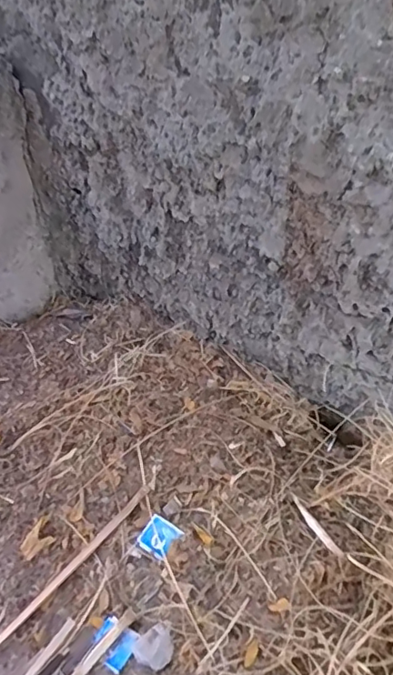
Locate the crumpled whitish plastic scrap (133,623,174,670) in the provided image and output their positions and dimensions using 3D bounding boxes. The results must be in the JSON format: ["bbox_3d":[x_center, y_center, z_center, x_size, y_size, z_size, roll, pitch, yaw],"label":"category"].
[{"bbox_3d":[-0.063,0.459,0.785,0.055,0.023,0.056,-2,37,2],"label":"crumpled whitish plastic scrap"}]

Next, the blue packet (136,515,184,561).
[{"bbox_3d":[-0.064,0.340,0.909,0.059,0.004,0.060,28,61,25],"label":"blue packet"}]

